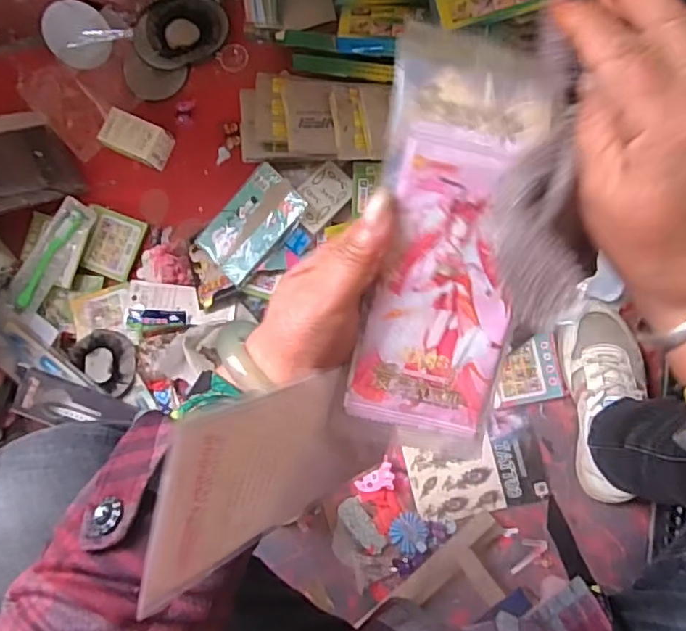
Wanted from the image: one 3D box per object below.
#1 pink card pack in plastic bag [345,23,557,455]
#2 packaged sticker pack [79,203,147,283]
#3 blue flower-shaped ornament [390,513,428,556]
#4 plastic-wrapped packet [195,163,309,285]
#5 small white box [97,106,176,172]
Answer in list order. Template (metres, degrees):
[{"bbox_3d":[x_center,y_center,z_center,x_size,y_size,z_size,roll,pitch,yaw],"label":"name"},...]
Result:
[{"bbox_3d":[0.047,-0.027,0.267,0.068,0.025,0.188,8,104,8],"label":"pink card pack in plastic bag"},{"bbox_3d":[-0.327,-0.100,0.818,0.072,0.014,0.089,19,88,8],"label":"packaged sticker pack"},{"bbox_3d":[0.086,0.278,0.735,0.050,0.006,0.047,-1,86,7],"label":"blue flower-shaped ornament"},{"bbox_3d":[-0.119,-0.118,0.748,0.141,0.008,0.101,-47,68,12],"label":"plastic-wrapped packet"},{"bbox_3d":[-0.286,-0.243,0.804,0.085,0.054,0.055,26,89,9],"label":"small white box"}]

